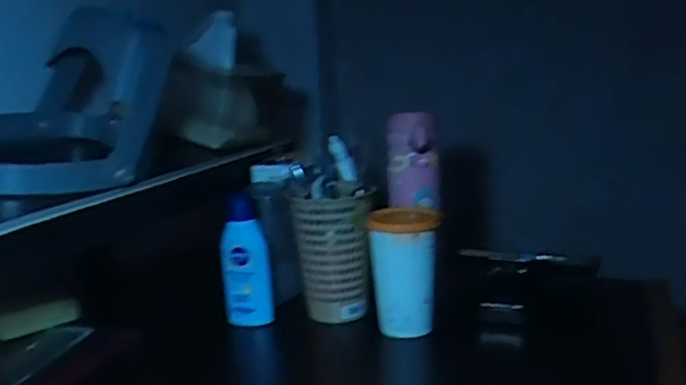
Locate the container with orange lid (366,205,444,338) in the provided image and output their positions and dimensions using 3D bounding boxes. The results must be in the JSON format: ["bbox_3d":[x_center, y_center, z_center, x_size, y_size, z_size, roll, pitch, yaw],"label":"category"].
[{"bbox_3d":[0.066,0.084,0.678,0.070,0.124,0.070,1,13,13],"label":"container with orange lid"}]

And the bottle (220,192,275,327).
[{"bbox_3d":[-0.108,0.076,0.706,0.048,0.143,0.036,-8,14,-25],"label":"bottle"}]

